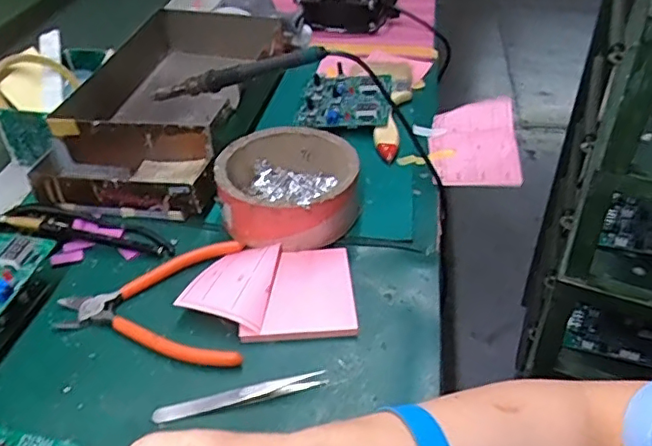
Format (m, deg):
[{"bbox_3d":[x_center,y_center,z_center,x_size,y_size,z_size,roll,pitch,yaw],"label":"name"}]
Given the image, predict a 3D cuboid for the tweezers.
[{"bbox_3d":[-0.056,0.114,0.381,0.113,0.011,0.009,-9,41,-10],"label":"tweezers"}]

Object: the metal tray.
[{"bbox_3d":[-0.164,-0.135,0.628,0.181,0.074,0.334,5,40,7],"label":"metal tray"}]

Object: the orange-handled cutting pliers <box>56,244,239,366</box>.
[{"bbox_3d":[-0.132,0.059,0.446,0.141,0.011,0.118,0,40,1],"label":"orange-handled cutting pliers"}]

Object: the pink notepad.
[{"bbox_3d":[-0.042,0.048,0.446,0.124,0.021,0.089,-2,40,-1],"label":"pink notepad"}]

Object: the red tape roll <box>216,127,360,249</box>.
[{"bbox_3d":[-0.033,-0.034,0.513,0.121,0.049,0.124,-3,40,-3],"label":"red tape roll"}]

